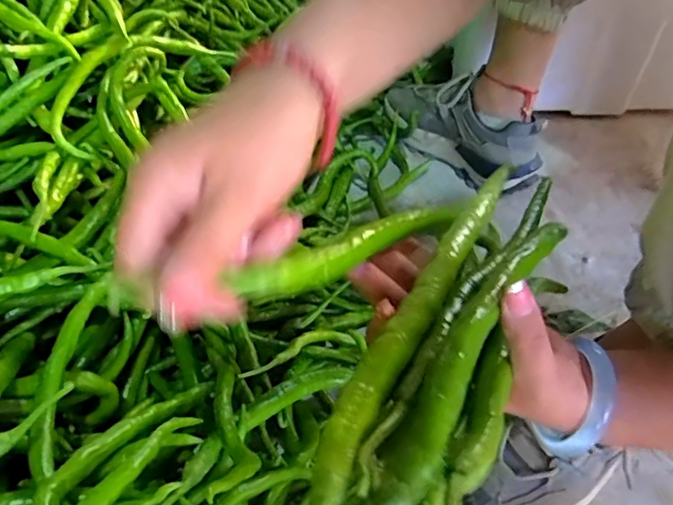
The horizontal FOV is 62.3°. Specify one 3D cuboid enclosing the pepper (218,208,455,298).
[{"bbox_3d":[0.012,-0.004,0.272,0.016,0.013,0.155,36,34,25],"label":"pepper"}]

